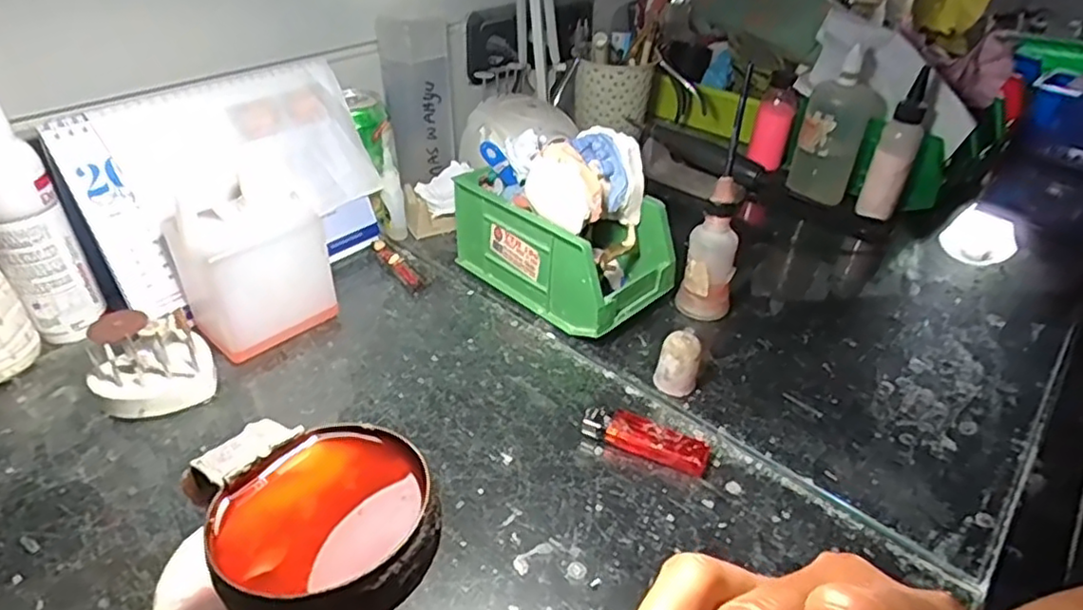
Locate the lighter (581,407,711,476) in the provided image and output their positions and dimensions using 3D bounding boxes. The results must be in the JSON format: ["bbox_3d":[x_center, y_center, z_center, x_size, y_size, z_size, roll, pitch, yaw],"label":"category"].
[{"bbox_3d":[0.068,0.087,0.427,0.081,0.015,0.023,18,39,19],"label":"lighter"}]

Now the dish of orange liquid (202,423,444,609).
[{"bbox_3d":[-0.072,0.073,0.221,0.071,0.016,0.072,2,37,-1],"label":"dish of orange liquid"}]

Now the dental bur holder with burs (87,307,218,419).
[{"bbox_3d":[-0.262,0.039,0.438,0.069,0.052,0.059,-16,41,-24],"label":"dental bur holder with burs"}]

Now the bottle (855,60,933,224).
[{"bbox_3d":[0.362,-0.158,0.662,0.035,0.152,0.037,18,40,19],"label":"bottle"}]

